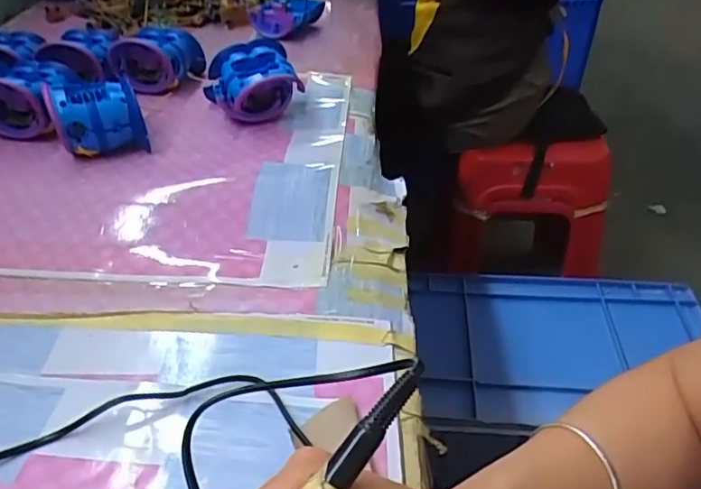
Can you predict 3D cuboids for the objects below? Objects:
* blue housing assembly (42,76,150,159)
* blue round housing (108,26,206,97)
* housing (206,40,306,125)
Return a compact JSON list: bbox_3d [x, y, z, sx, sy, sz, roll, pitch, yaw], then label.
[{"bbox_3d":[-0.258,-0.129,0.609,0.081,0.066,0.086,-16,41,-20],"label":"blue housing assembly"},{"bbox_3d":[-0.236,-0.229,0.734,0.091,0.065,0.066,4,38,5],"label":"blue round housing"},{"bbox_3d":[-0.112,-0.184,0.681,0.090,0.080,0.085,0,38,0],"label":"housing"}]

